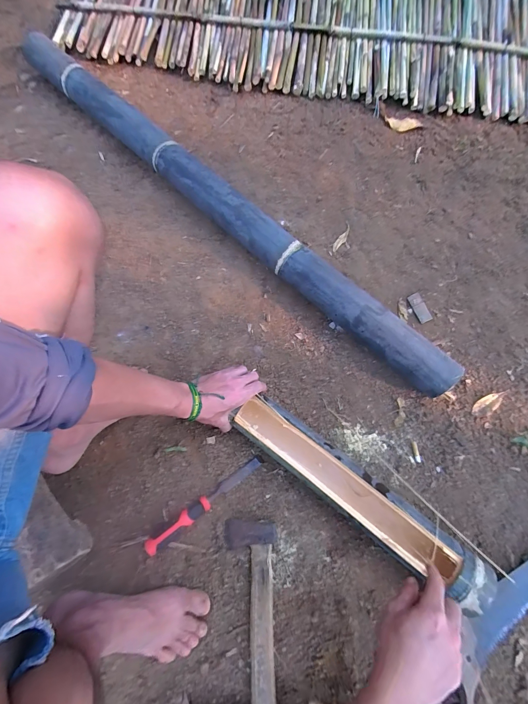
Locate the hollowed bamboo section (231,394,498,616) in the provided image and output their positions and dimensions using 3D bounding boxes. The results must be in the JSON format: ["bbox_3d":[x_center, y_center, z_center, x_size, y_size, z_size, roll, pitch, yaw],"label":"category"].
[{"bbox_3d":[0.141,0.230,0.519,0.441,0.082,0.074,35,78,16],"label":"hollowed bamboo section"}]

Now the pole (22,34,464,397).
[{"bbox_3d":[-0.141,-0.364,0.698,1.305,0.093,0.082,42,81,10],"label":"pole"}]

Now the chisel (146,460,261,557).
[{"bbox_3d":[-0.107,0.267,0.548,0.230,0.029,0.032,-37,78,-9],"label":"chisel"}]

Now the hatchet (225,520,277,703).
[{"bbox_3d":[-0.022,0.414,0.478,0.089,0.034,0.261,0,75,0],"label":"hatchet"}]

